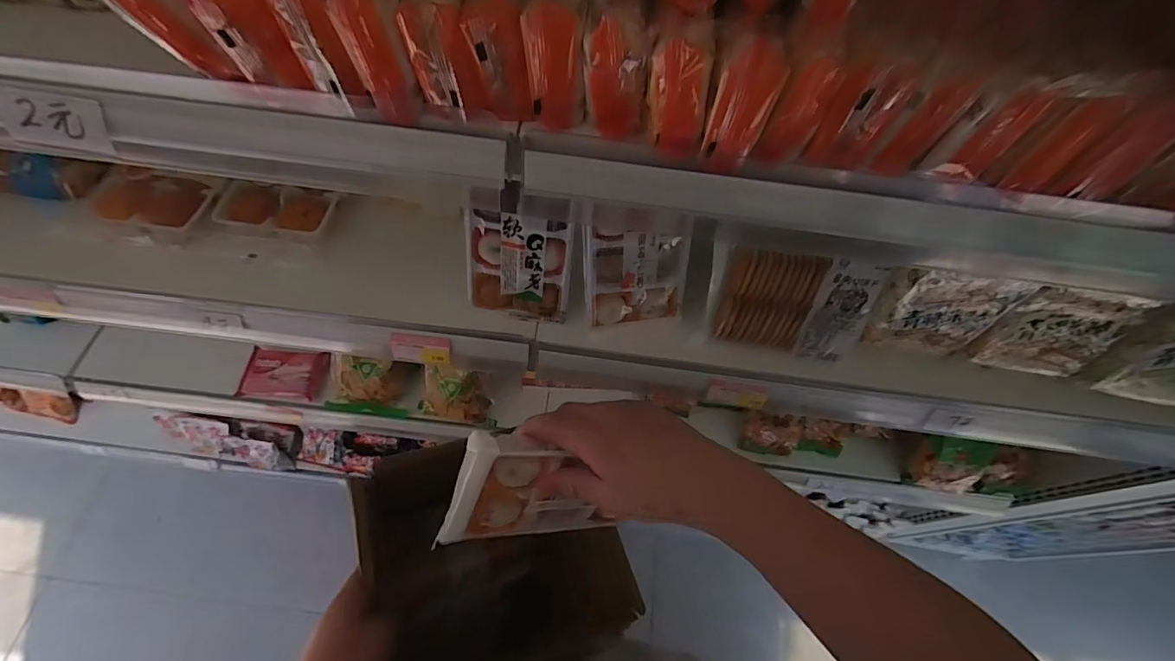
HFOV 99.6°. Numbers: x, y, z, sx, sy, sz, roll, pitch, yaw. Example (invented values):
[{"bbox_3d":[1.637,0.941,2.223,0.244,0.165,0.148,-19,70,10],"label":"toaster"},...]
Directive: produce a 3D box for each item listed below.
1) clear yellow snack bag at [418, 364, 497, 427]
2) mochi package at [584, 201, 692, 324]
[{"bbox_3d":[-0.237,0.117,0.914,0.137,0.118,0.029,12,24,-9],"label":"clear yellow snack bag"},{"bbox_3d":[0.052,-0.078,0.561,0.115,0.154,0.036,-6,39,-8],"label":"mochi package"}]

